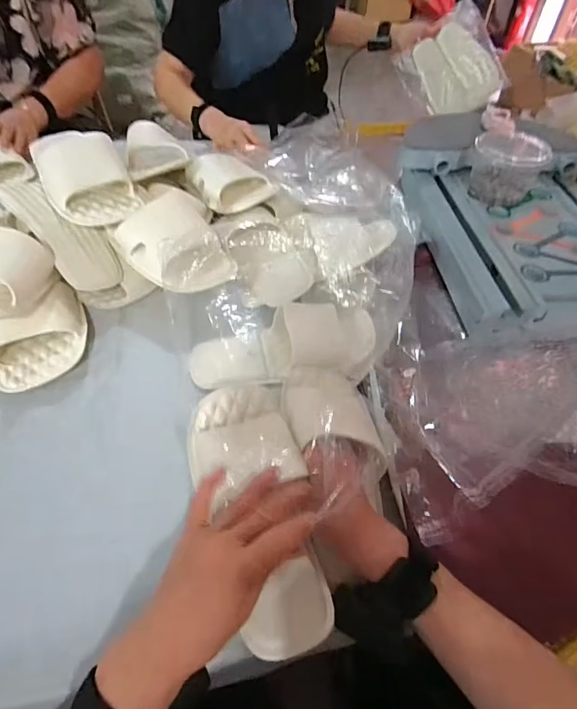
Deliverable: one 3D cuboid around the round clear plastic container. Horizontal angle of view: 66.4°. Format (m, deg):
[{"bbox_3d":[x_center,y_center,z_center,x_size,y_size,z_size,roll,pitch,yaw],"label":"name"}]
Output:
[{"bbox_3d":[0.351,-0.303,0.720,0.111,0.081,0.104,22,51,14],"label":"round clear plastic container"}]

